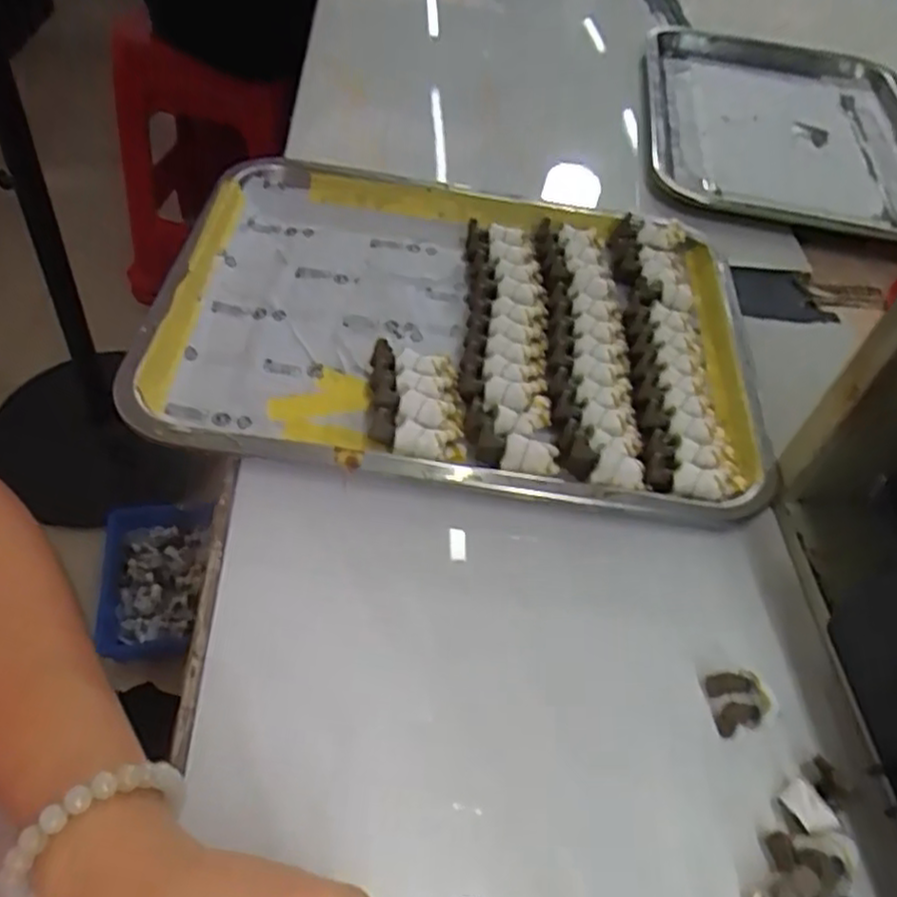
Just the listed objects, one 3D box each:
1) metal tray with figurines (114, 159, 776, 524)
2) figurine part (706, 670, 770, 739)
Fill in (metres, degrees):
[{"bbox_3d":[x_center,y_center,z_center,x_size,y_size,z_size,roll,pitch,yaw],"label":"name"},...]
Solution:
[{"bbox_3d":[0.010,-0.082,0.454,0.349,0.033,0.264,5,50,-2],"label":"metal tray with figurines"},{"bbox_3d":[0.125,0.109,0.322,0.019,0.017,0.023,0,50,-7],"label":"figurine part"}]

